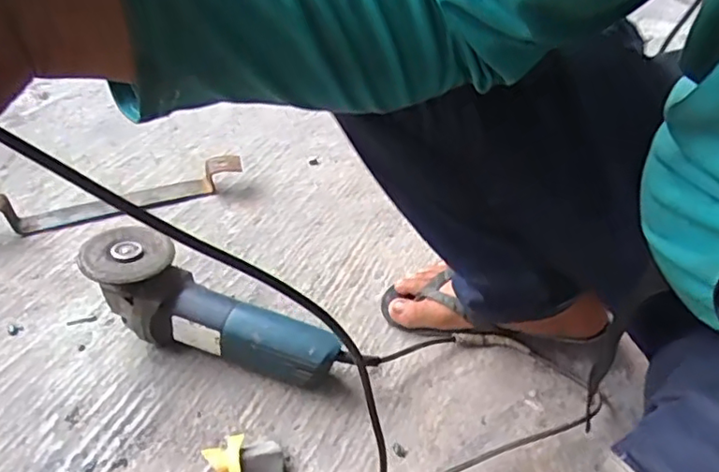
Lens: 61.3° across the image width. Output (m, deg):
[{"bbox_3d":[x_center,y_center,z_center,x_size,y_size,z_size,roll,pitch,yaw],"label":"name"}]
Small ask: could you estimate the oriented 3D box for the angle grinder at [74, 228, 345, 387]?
[{"bbox_3d":[-0.156,0.077,0.633,0.280,0.080,0.084,24,43,5],"label":"angle grinder"}]

